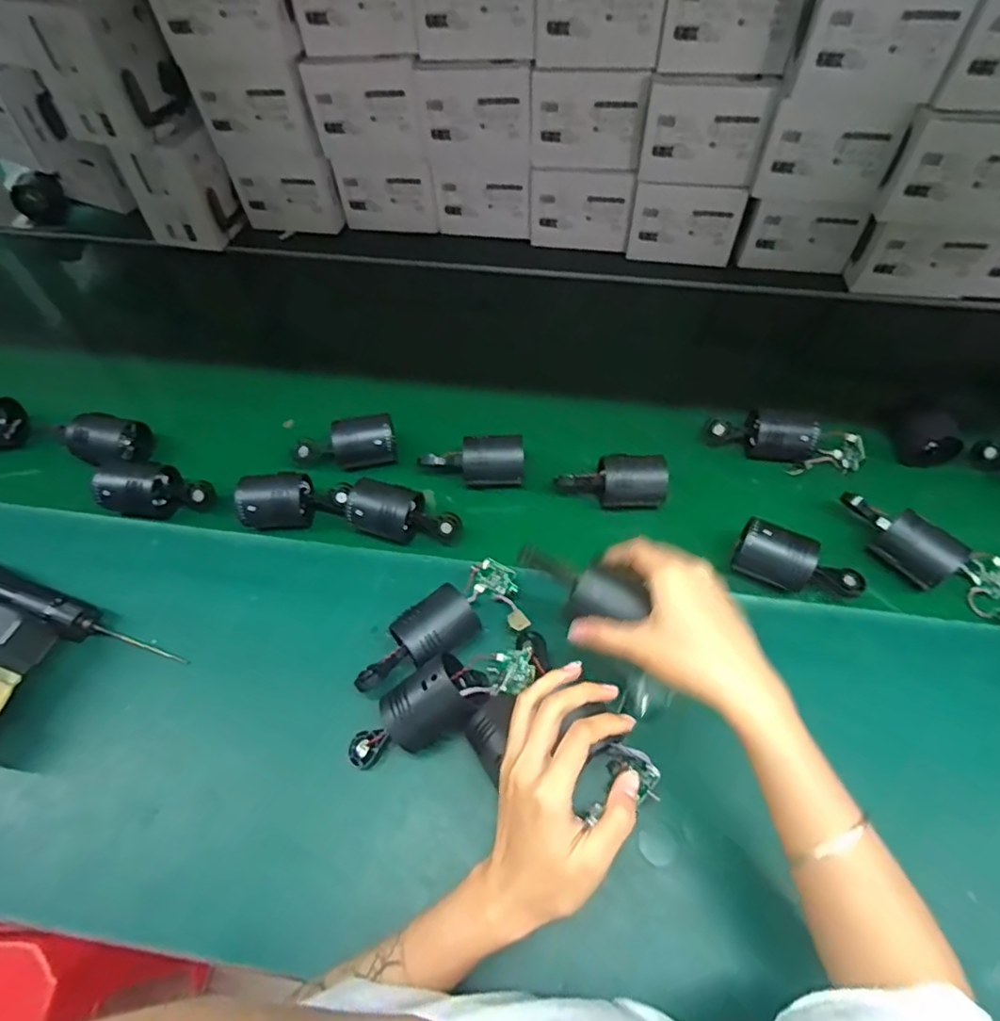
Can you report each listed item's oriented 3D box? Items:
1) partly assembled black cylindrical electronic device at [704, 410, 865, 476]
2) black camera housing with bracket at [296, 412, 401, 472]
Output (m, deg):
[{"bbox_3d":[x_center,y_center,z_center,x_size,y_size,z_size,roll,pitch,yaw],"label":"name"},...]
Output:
[{"bbox_3d":[0.322,-0.086,0.647,0.171,0.054,0.060,12,58,11],"label":"partly assembled black cylindrical electronic device"},{"bbox_3d":[-0.170,-0.070,0.646,0.121,0.053,0.041,-14,56,-6],"label":"black camera housing with bracket"}]

